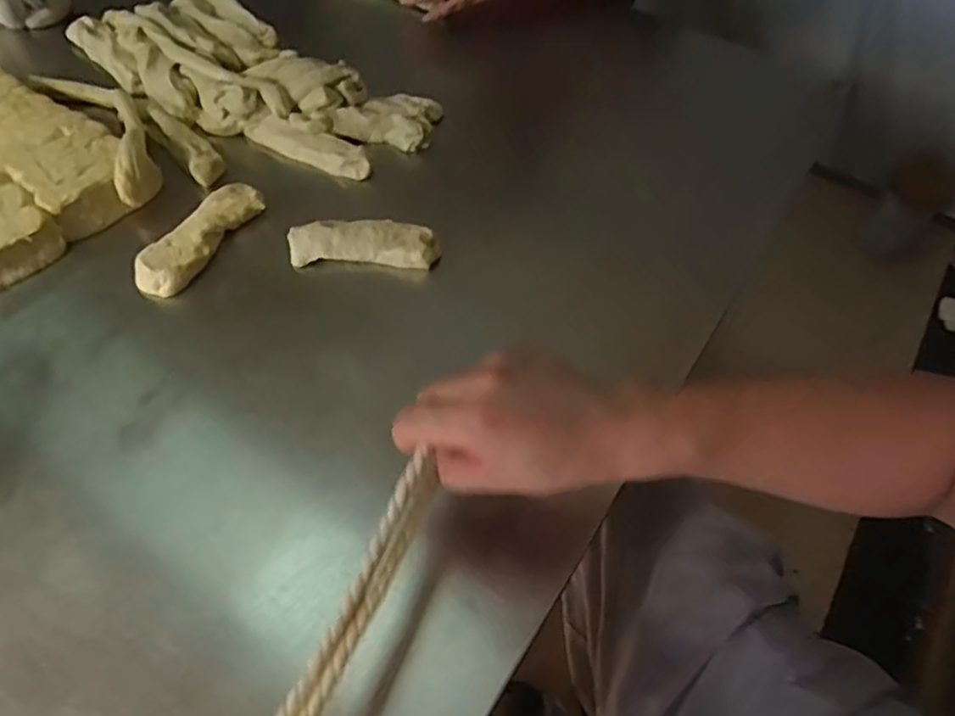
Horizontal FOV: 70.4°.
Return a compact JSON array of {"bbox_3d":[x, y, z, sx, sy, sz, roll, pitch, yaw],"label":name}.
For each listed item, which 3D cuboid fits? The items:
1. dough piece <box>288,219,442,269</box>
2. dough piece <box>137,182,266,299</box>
[{"bbox_3d":[-0.106,-0.106,0.634,0.136,0.021,0.044,-2,54,-4],"label":"dough piece"},{"bbox_3d":[-0.258,-0.111,0.636,0.046,0.035,0.142,26,57,16],"label":"dough piece"}]

